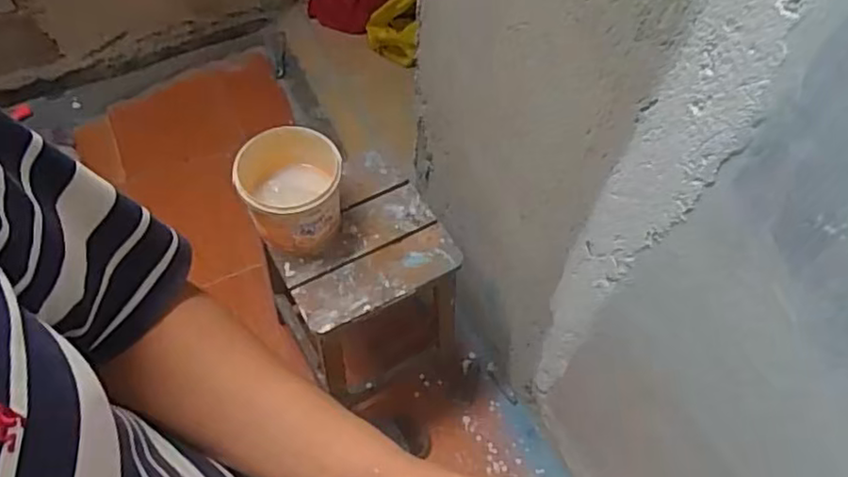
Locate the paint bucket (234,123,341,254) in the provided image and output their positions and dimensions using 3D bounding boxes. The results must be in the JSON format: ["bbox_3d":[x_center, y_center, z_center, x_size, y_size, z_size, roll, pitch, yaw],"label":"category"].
[{"bbox_3d":[-0.224,-0.073,1.080,0.163,0.158,0.157,0,60,0],"label":"paint bucket"}]

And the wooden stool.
[{"bbox_3d":[-0.118,0.106,1.330,0.299,0.455,0.278,-27,64,-15],"label":"wooden stool"}]

